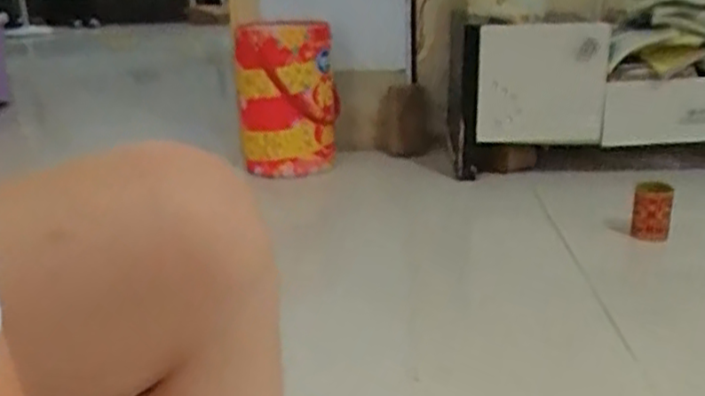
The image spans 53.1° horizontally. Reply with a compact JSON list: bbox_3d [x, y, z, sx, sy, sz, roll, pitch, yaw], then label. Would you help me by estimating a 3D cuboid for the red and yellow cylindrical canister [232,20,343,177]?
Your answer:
[{"bbox_3d":[-0.162,-0.254,1.744,0.241,0.353,0.256,-6,21,-7],"label":"red and yellow cylindrical canister"}]

